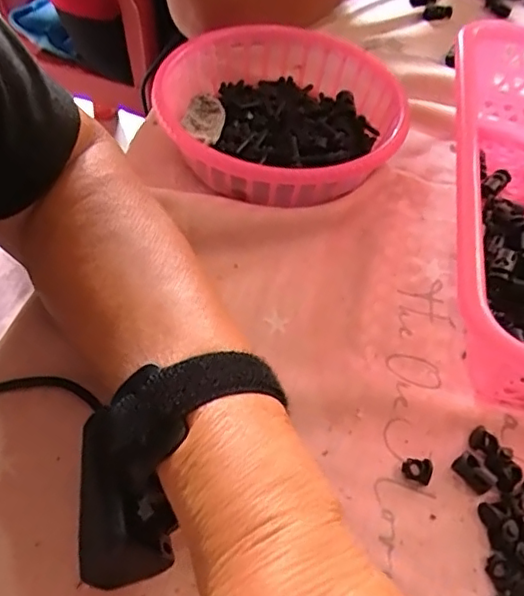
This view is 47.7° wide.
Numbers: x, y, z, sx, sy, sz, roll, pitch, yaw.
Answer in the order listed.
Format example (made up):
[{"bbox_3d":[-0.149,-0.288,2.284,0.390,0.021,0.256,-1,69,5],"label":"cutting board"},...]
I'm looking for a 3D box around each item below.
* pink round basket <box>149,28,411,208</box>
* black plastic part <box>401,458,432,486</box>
[{"bbox_3d":[0.010,-0.127,0.419,0.165,0.050,0.166,3,51,-3],"label":"pink round basket"},{"bbox_3d":[0.076,0.084,0.290,0.013,0.007,0.011,24,53,14],"label":"black plastic part"}]

